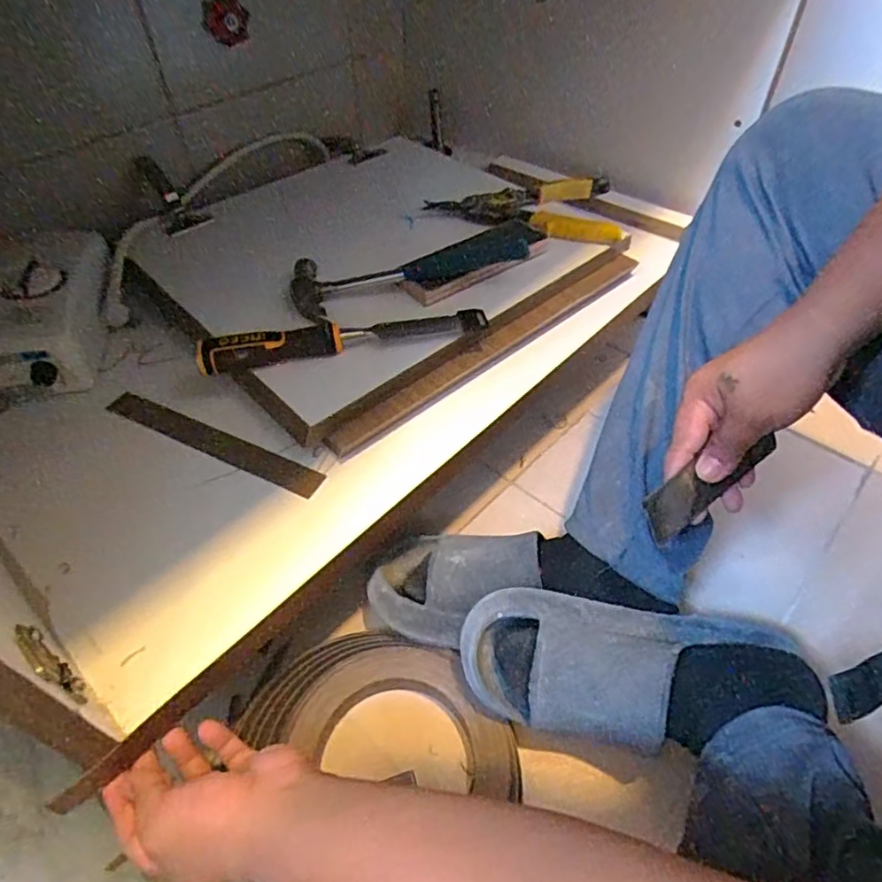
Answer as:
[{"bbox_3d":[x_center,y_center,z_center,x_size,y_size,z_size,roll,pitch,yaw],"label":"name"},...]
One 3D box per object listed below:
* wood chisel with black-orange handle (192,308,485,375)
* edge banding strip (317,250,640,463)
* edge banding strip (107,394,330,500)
[{"bbox_3d":[-0.090,-0.101,0.553,0.267,0.034,0.030,-11,49,-9],"label":"wood chisel with black-orange handle"},{"bbox_3d":[0.063,-0.102,0.601,0.417,0.029,0.013,-34,17,-26],"label":"edge banding strip"},{"bbox_3d":[-0.214,-0.001,0.541,0.237,0.004,0.028,20,52,18],"label":"edge banding strip"}]

